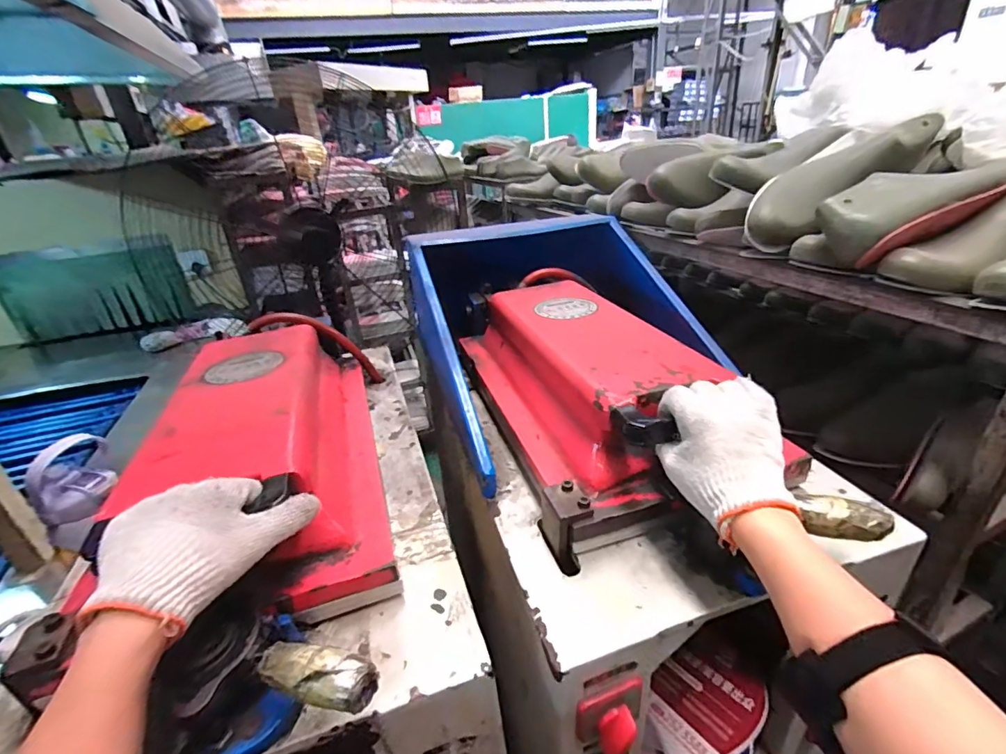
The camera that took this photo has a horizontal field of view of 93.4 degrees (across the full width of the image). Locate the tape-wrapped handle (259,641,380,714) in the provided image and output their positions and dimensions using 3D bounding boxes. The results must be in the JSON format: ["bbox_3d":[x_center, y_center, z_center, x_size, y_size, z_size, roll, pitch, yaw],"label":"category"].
[{"bbox_3d":[-0.129,0.208,0.329,0.078,0.025,0.031,4,30,17],"label":"tape-wrapped handle"}]

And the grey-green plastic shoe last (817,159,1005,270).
[{"bbox_3d":[0.481,-0.196,0.532,0.231,0.071,0.091,-20,29,0],"label":"grey-green plastic shoe last"}]

